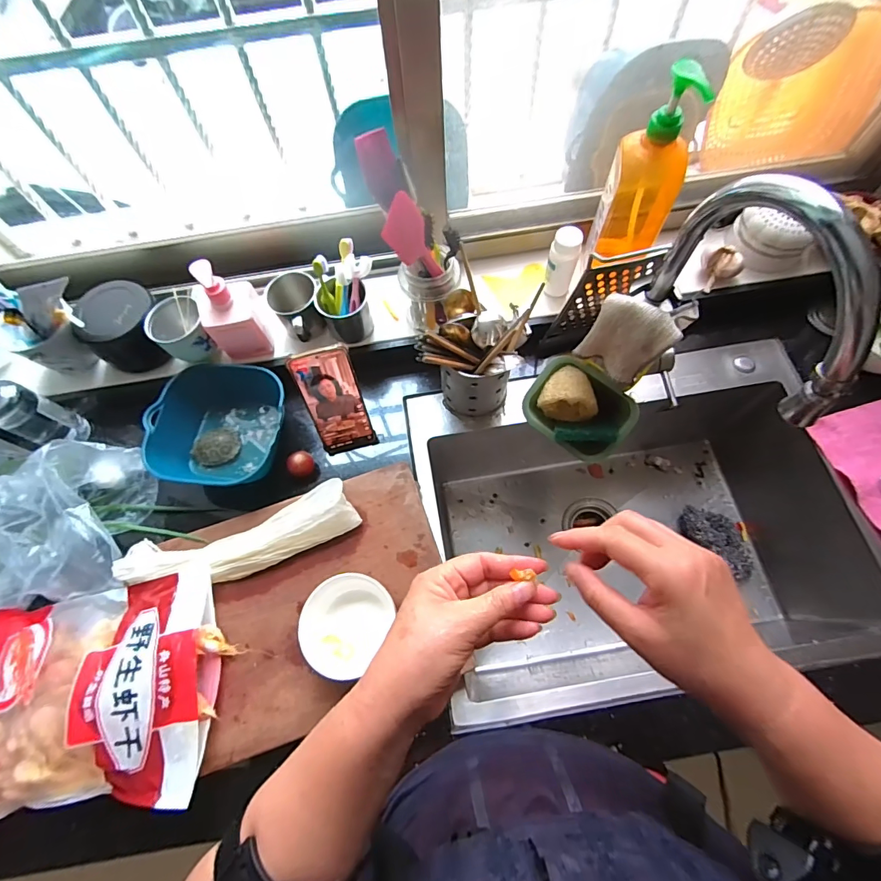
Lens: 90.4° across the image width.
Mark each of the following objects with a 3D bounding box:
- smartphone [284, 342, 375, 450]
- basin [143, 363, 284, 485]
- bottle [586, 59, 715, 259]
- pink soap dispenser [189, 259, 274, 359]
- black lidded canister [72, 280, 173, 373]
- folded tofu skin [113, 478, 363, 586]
[{"bbox_3d":[-0.144,-0.051,0.598,0.076,0.164,0.010,-11,43,-2],"label":"smartphone"},{"bbox_3d":[-0.312,-0.023,0.633,0.175,0.088,0.177,-1,68,2],"label":"basin"},{"bbox_3d":[0.250,-0.318,0.538,0.081,0.232,0.063,8,68,6],"label":"bottle"},{"bbox_3d":[-0.295,-0.185,0.604,0.073,0.141,0.065,-11,68,-2],"label":"pink soap dispenser"},{"bbox_3d":[-0.452,-0.167,0.633,0.105,0.092,0.093,-6,68,0],"label":"black lidded canister"},{"bbox_3d":[-0.260,0.129,0.567,0.304,0.040,0.087,-17,68,-5],"label":"folded tofu skin"}]

